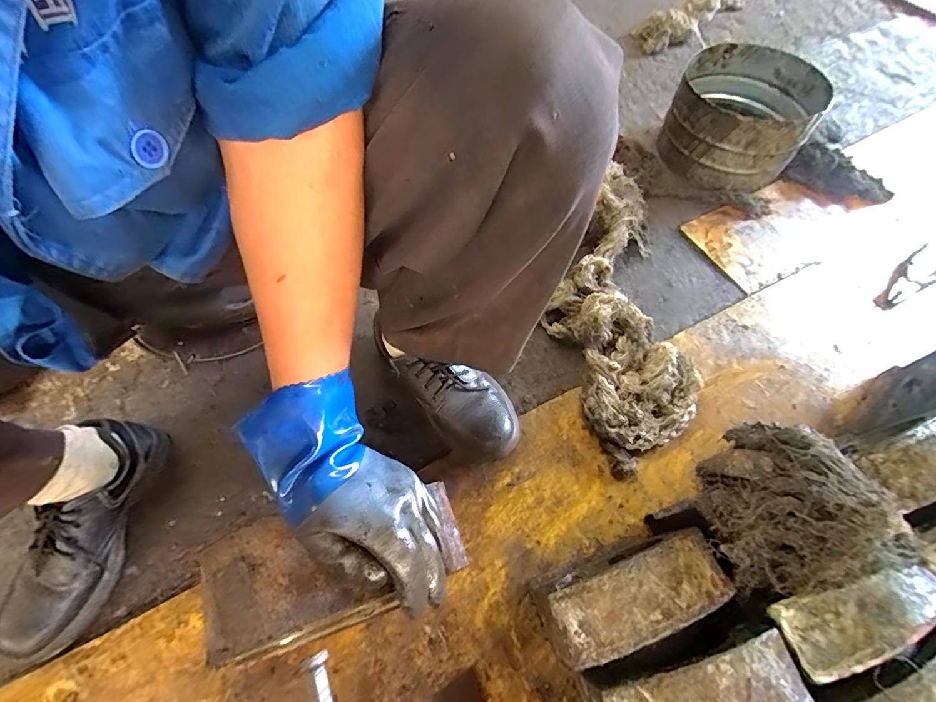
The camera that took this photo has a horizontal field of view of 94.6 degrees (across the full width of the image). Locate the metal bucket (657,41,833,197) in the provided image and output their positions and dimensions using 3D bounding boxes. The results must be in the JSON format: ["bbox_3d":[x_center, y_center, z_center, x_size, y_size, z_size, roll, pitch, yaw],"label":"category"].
[{"bbox_3d":[0.483,-0.413,0.779,0.217,0.169,0.217,0,62,0],"label":"metal bucket"}]

